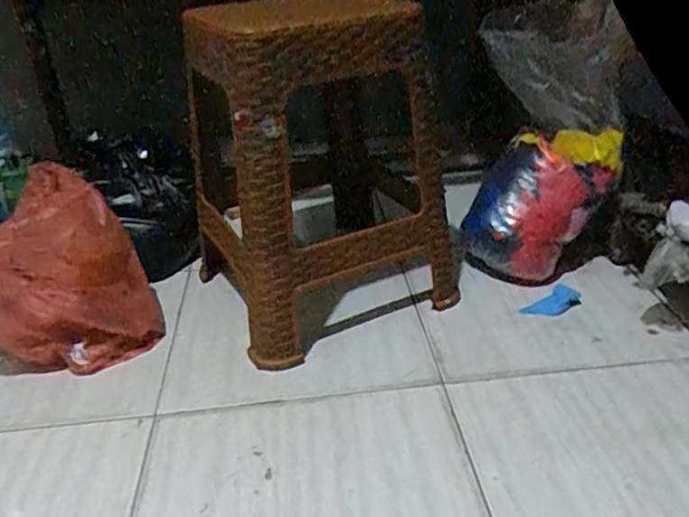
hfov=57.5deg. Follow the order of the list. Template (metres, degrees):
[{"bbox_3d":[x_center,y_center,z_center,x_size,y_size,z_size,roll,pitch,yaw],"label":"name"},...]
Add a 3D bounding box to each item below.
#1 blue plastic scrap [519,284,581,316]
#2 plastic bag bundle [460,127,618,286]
[{"bbox_3d":[0.340,0.073,1.029,0.095,0.023,0.047,-21,34,-28],"label":"blue plastic scrap"},{"bbox_3d":[0.335,-0.088,1.089,0.241,0.231,0.156,6,31,18],"label":"plastic bag bundle"}]

